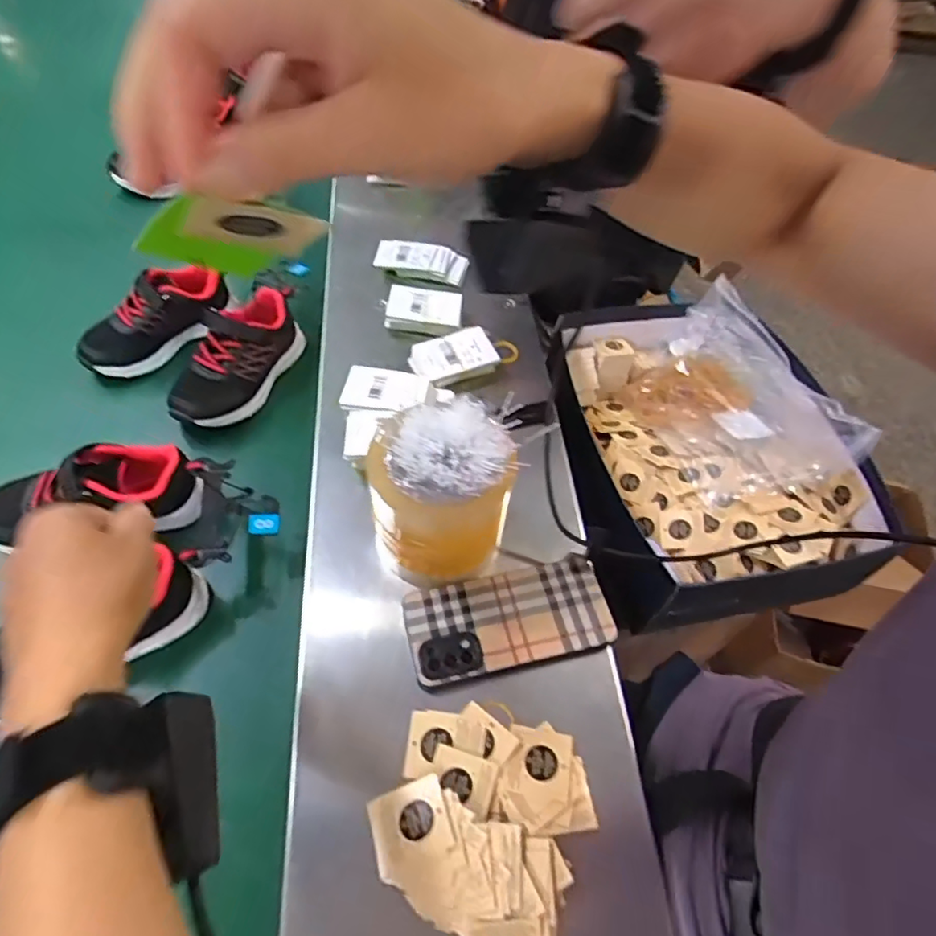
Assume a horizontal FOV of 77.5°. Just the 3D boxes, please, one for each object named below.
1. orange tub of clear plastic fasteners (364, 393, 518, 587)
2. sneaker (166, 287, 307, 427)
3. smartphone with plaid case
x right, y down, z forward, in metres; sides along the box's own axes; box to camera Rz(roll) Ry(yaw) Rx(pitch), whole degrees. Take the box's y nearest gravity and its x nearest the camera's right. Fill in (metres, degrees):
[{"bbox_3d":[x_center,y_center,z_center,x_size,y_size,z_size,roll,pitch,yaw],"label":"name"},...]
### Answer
[{"bbox_3d":[-0.021,0.026,0.435,0.102,0.134,0.080,-12,56,-11],"label":"orange tub of clear plastic fasteners"},{"bbox_3d":[-0.229,-0.113,0.587,0.060,0.079,0.165,19,56,10],"label":"sneaker"},{"bbox_3d":[0.032,0.118,0.456,0.157,0.007,0.075,-11,56,-11],"label":"smartphone with plaid case"}]

